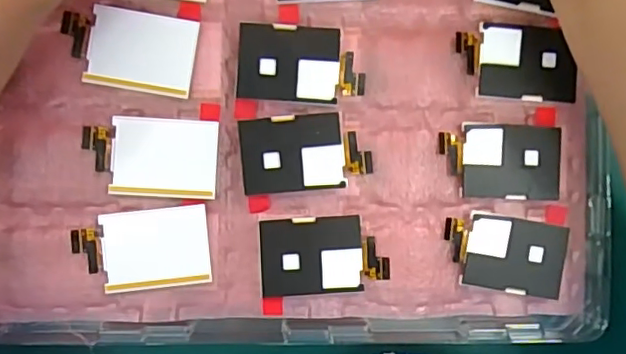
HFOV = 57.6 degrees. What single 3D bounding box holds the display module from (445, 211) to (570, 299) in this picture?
[{"bbox_3d":[0.089,0.036,0.264,0.057,0.004,0.033,11,88,-4],"label":"display module"}]

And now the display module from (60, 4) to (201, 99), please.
[{"bbox_3d":[-0.082,-0.056,0.252,0.055,0.006,0.034,9,88,-4],"label":"display module"}]

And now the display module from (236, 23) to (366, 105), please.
[{"bbox_3d":[-0.005,-0.051,0.259,0.056,0.007,0.034,3,89,-4],"label":"display module"}]

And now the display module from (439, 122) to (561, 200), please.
[{"bbox_3d":[0.087,-0.007,0.264,0.056,0.004,0.035,2,89,-5],"label":"display module"}]

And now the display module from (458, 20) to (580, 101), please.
[{"bbox_3d":[0.095,-0.054,0.265,0.055,0.004,0.035,2,89,-5],"label":"display module"}]

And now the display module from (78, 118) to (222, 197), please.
[{"bbox_3d":[-0.072,-0.009,0.253,0.057,0.004,0.035,4,89,-4],"label":"display module"}]

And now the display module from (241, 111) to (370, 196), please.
[{"bbox_3d":[-0.003,-0.011,0.257,0.057,0.004,0.034,-5,90,-5],"label":"display module"}]

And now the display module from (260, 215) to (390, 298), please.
[{"bbox_3d":[0.005,0.036,0.257,0.056,0.004,0.035,-4,89,-5],"label":"display module"}]

